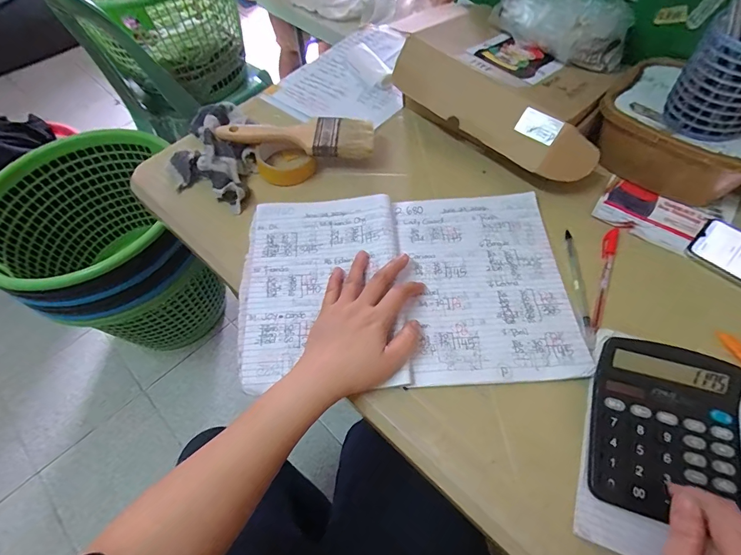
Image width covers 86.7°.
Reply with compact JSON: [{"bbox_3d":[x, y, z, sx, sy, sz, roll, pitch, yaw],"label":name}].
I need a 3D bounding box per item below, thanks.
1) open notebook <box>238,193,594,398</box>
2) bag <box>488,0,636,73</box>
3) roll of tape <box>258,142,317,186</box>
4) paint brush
[{"bbox_3d":[0.036,0.001,0.460,0.368,0.019,0.245,-2,57,1],"label":"open notebook"},{"bbox_3d":[0.247,-0.349,0.529,0.186,0.085,0.071,36,67,22],"label":"bag"},{"bbox_3d":[-0.125,-0.167,0.566,0.071,0.028,0.070,-1,57,2],"label":"roll of tape"},{"bbox_3d":[-0.100,-0.209,0.557,0.217,0.022,0.070,7,60,7],"label":"paint brush"}]

